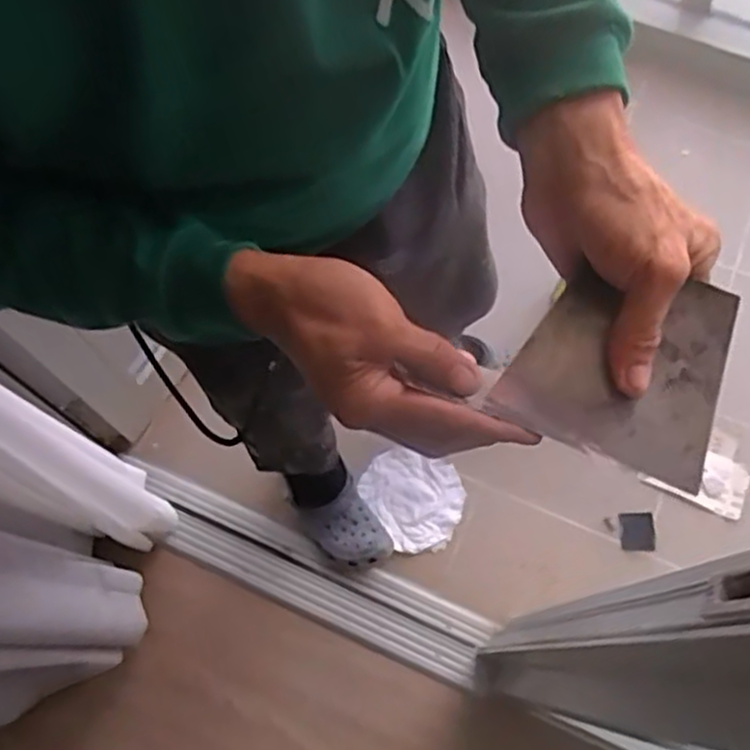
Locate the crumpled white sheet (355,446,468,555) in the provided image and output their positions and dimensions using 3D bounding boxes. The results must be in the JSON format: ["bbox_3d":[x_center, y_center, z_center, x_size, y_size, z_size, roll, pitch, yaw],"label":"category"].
[{"bbox_3d":[0.073,0.215,1.366,0.169,0.031,0.189,-32,72,-11],"label":"crumpled white sheet"}]

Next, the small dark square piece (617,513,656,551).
[{"bbox_3d":[0.460,0.276,1.348,0.058,0.008,0.068,0,62,6],"label":"small dark square piece"}]

